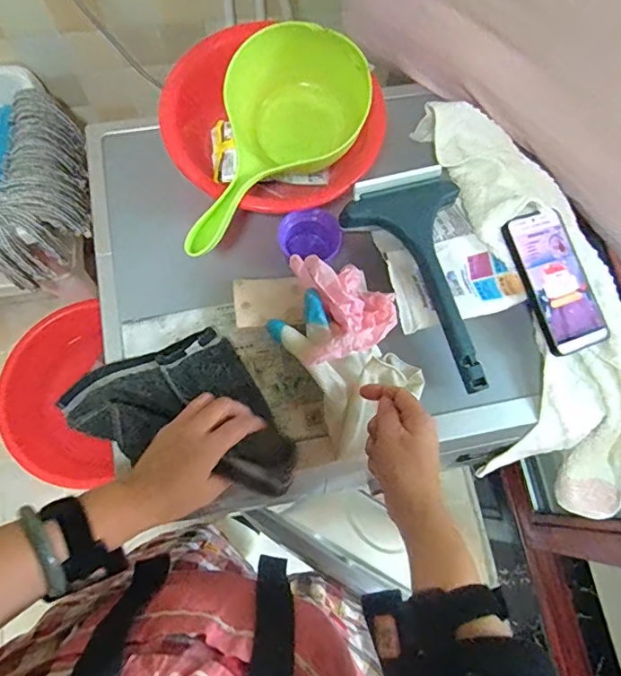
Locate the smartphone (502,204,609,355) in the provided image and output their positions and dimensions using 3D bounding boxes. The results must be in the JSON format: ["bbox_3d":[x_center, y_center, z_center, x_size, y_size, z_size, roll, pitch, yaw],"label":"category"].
[{"bbox_3d":[0.280,-0.065,0.567,0.082,0.011,0.160,-17,83,-16],"label":"smartphone"}]

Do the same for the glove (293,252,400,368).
[{"bbox_3d":[0.040,-0.034,0.522,0.104,0.058,0.113,-6,75,-3],"label":"glove"}]

